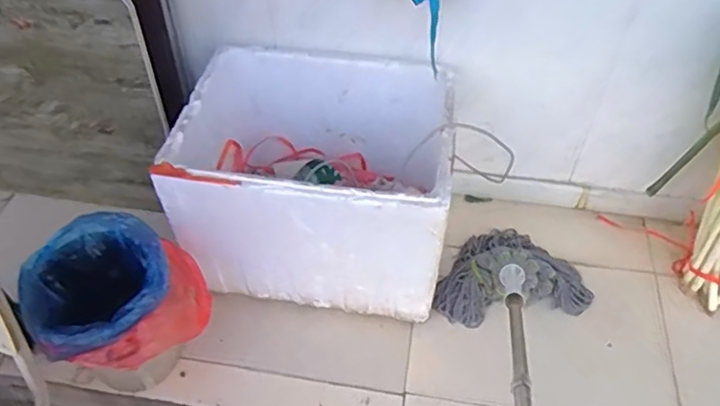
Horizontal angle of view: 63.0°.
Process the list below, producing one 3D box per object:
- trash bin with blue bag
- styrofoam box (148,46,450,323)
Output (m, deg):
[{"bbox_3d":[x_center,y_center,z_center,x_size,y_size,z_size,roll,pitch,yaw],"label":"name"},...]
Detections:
[{"bbox_3d":[-0.476,0.238,1.235,0.313,0.326,0.289,-25,53,-19],"label":"trash bin with blue bag"},{"bbox_3d":[-0.098,-0.057,1.372,0.621,0.384,0.449,6,49,6],"label":"styrofoam box"}]

